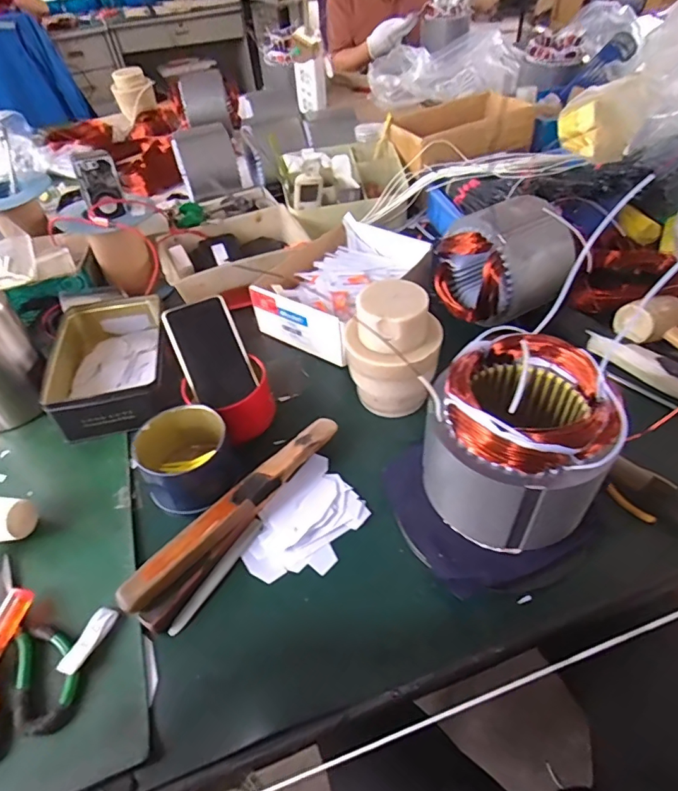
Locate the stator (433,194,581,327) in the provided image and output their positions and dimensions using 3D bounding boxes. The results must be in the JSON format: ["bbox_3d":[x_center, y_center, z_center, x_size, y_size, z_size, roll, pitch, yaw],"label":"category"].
[{"bbox_3d":[0.230,-0.185,0.674,0.140,0.135,0.152,-29,51,-20],"label":"stator"}]

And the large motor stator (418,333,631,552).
[{"bbox_3d":[0.160,0.040,0.431,0.139,0.133,0.137,27,55,28],"label":"large motor stator"}]

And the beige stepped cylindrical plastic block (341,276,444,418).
[{"bbox_3d":[0.063,-0.053,0.574,0.106,0.141,0.090,7,48,12],"label":"beige stepped cylindrical plastic block"}]

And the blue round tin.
[{"bbox_3d":[-0.165,0.071,0.536,0.095,0.064,0.097,-3,47,3],"label":"blue round tin"}]

